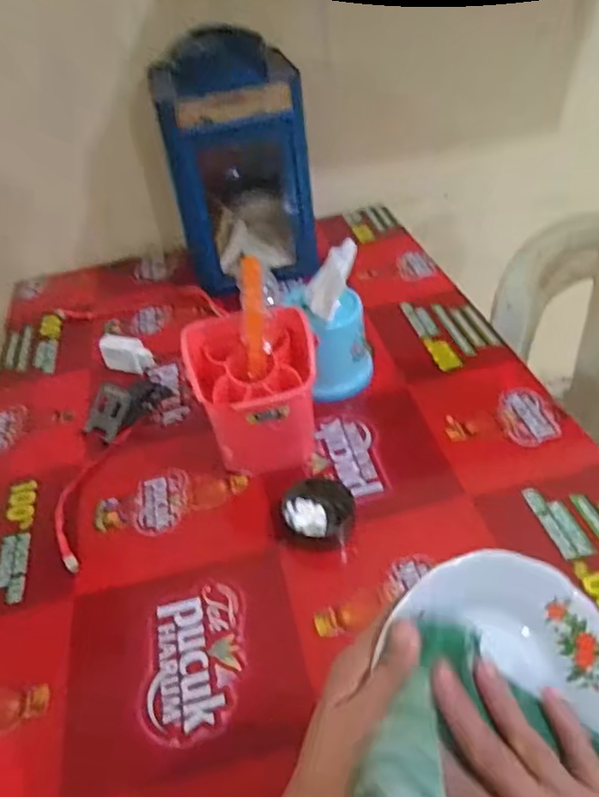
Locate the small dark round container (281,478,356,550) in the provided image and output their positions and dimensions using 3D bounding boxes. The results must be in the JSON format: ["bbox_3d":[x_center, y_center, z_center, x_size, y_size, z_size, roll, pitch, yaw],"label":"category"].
[{"bbox_3d":[0.023,0.135,0.741,0.083,0.037,0.083,-4,43,4],"label":"small dark round container"}]

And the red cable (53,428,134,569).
[{"bbox_3d":[-0.287,0.124,0.824,0.064,0.017,0.241,-1,43,6],"label":"red cable"}]

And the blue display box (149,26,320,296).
[{"bbox_3d":[-0.105,-0.416,1.107,0.227,0.387,0.208,-10,43,-3],"label":"blue display box"}]

